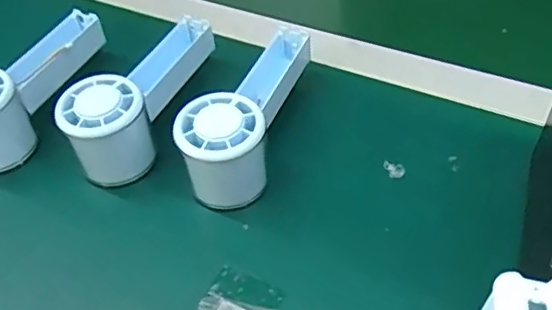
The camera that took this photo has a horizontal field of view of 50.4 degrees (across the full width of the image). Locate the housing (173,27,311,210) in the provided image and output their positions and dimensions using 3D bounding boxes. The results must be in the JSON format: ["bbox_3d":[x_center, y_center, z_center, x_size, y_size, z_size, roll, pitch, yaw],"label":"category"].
[{"bbox_3d":[-0.017,-0.035,0.421,0.055,0.061,0.158,12,51,15],"label":"housing"}]

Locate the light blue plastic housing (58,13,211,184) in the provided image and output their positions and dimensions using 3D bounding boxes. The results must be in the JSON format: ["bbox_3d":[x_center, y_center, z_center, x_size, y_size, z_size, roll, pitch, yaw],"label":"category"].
[{"bbox_3d":[-0.101,-0.049,0.439,0.052,0.057,0.151,11,51,15],"label":"light blue plastic housing"}]

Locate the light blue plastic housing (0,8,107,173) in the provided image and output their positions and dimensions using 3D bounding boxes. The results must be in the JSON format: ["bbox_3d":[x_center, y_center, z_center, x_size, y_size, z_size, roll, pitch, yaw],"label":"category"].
[{"bbox_3d":[-0.192,-0.058,0.454,0.053,0.061,0.153,12,51,15],"label":"light blue plastic housing"}]

